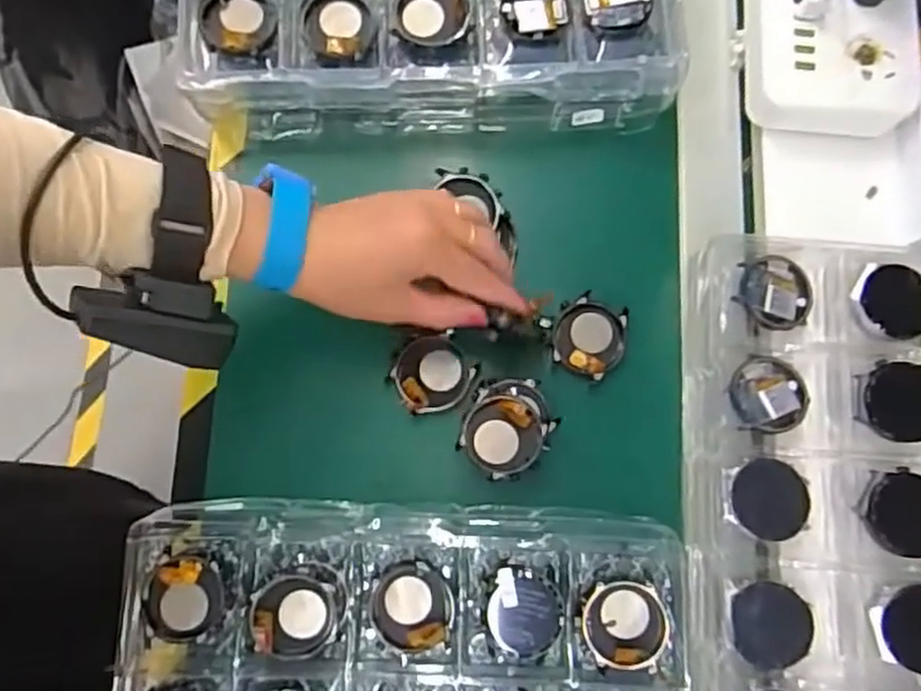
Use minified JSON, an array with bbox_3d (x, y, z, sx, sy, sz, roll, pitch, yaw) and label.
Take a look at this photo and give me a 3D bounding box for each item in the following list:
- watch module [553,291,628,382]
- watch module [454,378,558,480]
[{"bbox_3d":[0.079,-0.006,0.439,0.042,0.008,0.046,27,80,4],"label":"watch module"},{"bbox_3d":[0.027,0.046,0.419,0.047,0.023,0.058,32,81,5],"label":"watch module"}]

